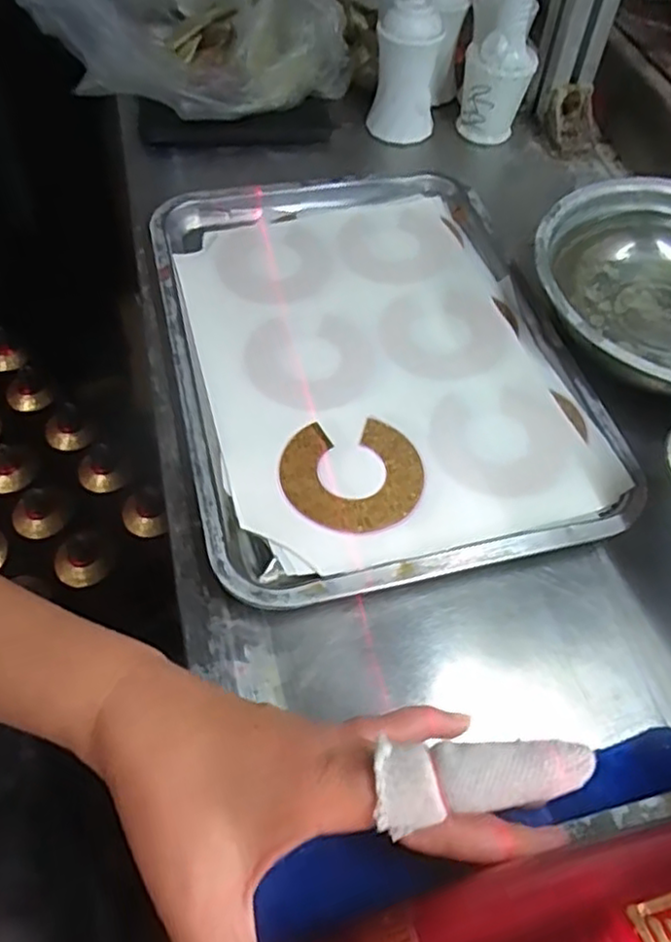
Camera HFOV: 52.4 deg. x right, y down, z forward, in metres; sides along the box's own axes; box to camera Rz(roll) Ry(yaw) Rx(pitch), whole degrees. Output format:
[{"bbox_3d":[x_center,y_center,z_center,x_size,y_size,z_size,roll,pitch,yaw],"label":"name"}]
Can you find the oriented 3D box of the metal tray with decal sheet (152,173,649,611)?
[{"bbox_3d":[0.020,-0.085,0.457,0.248,0.028,0.338,-12,59,-9],"label":"metal tray with decal sheet"}]

